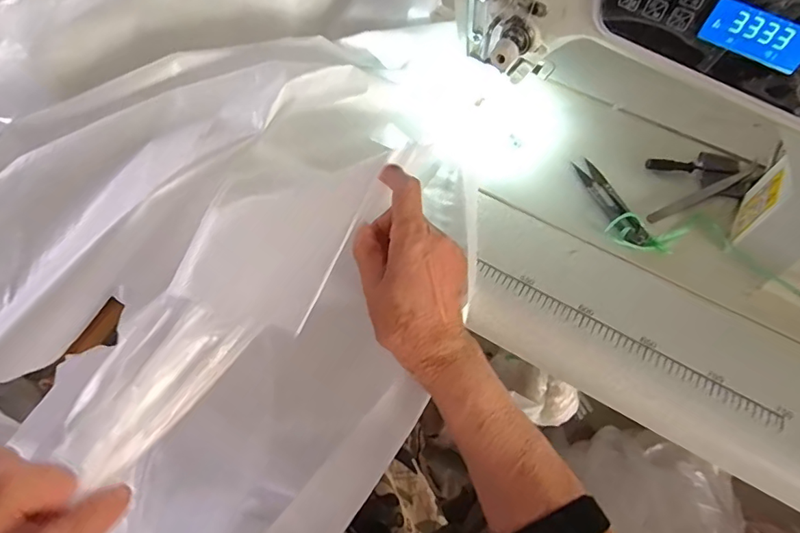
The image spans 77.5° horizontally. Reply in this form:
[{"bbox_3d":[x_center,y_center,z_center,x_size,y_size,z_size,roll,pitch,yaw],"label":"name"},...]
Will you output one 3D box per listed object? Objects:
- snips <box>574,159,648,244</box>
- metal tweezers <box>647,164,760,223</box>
[{"bbox_3d":[0.185,-0.059,0.439,0.022,0.008,0.095,-12,60,-11],"label":"snips"},{"bbox_3d":[0.275,-0.068,0.448,0.133,0.010,0.013,-22,62,-17],"label":"metal tweezers"}]

